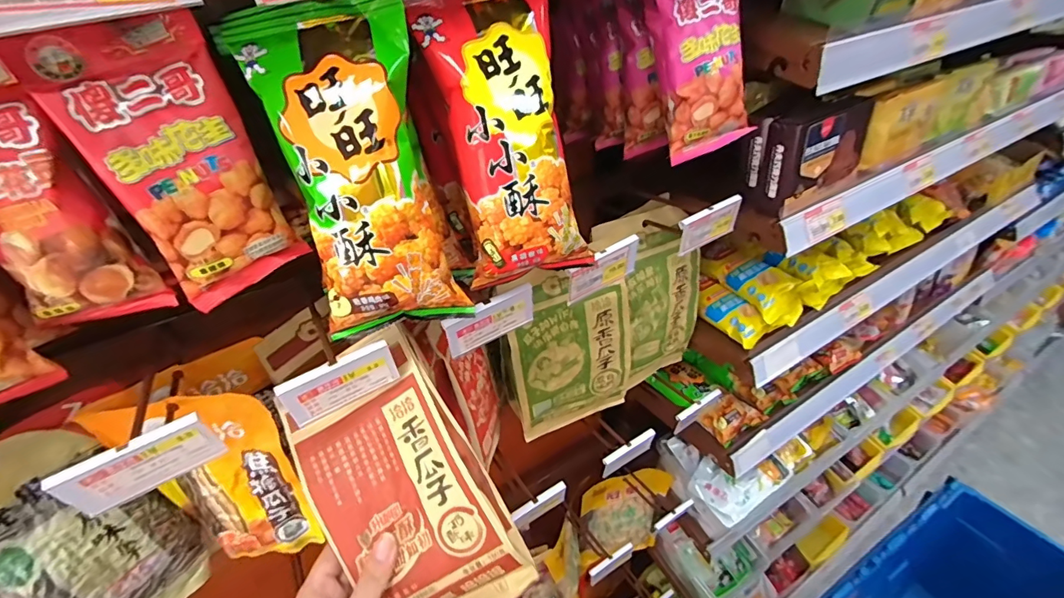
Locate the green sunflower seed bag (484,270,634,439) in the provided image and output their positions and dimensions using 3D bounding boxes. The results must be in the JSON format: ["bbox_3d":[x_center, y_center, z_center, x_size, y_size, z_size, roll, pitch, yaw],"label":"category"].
[{"bbox_3d":[0.048,0.065,0.563,0.147,0.223,0.025,-15,35,-12],"label":"green sunflower seed bag"}]

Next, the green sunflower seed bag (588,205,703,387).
[{"bbox_3d":[0.165,0.003,0.620,0.144,0.248,0.042,-28,30,-17],"label":"green sunflower seed bag"}]

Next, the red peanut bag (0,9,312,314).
[{"bbox_3d":[-0.212,-0.077,0.287,0.085,0.157,0.017,-29,40,-29],"label":"red peanut bag"}]

